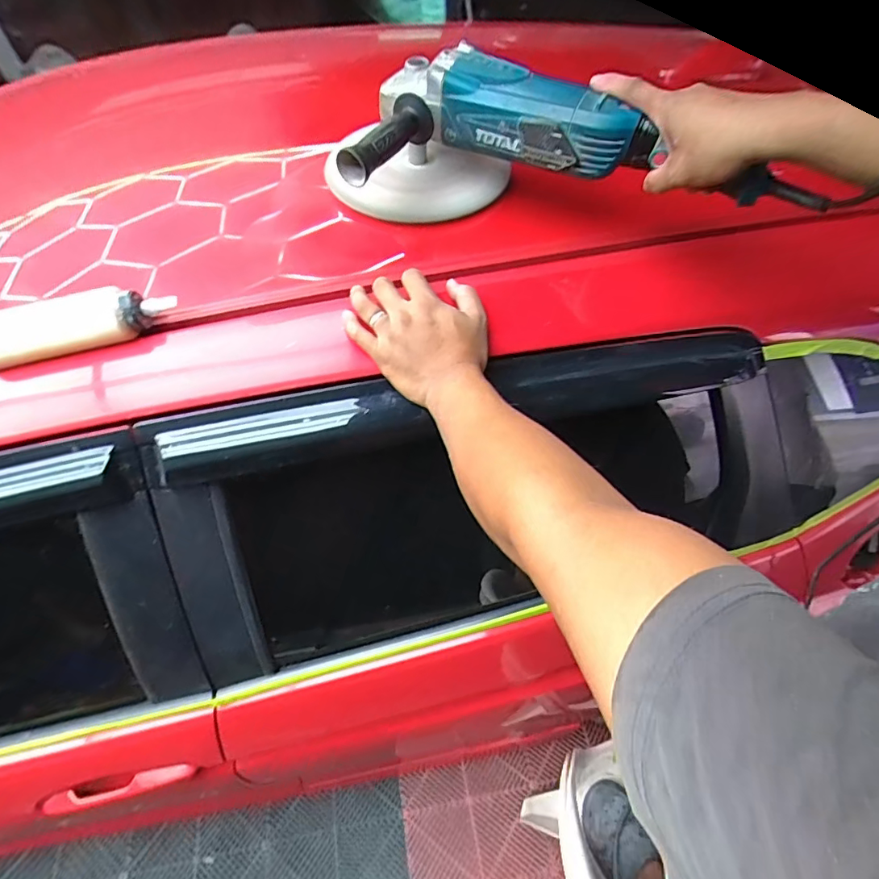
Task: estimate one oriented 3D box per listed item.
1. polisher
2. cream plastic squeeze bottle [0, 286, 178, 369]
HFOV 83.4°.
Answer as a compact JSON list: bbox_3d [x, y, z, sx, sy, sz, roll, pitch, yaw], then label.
[{"bbox_3d":[0.109,-0.304,0.525,0.475,0.128,0.193,14,56,21],"label":"polisher"},{"bbox_3d":[-0.378,-0.118,0.502,0.198,0.043,0.051,-13,53,-3],"label":"cream plastic squeeze bottle"}]

